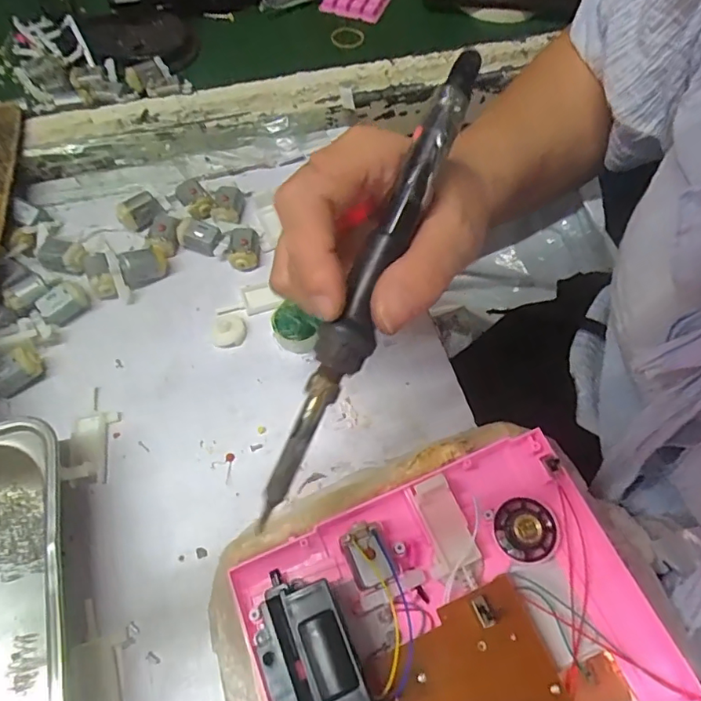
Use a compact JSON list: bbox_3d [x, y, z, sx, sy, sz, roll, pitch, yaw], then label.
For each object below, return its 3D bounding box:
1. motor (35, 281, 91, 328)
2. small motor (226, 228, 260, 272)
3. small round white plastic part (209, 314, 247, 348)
[{"bbox_3d":[-0.183,-0.030,0.333,0.028,0.014,0.018,-38,69,-20],"label":"motor"},{"bbox_3d":[-0.074,-0.071,0.361,0.022,0.017,0.031,-12,49,-9],"label":"small motor"},{"bbox_3d":[-0.078,-0.013,0.335,0.022,0.005,0.023,1,61,-2],"label":"small round white plastic part"}]

